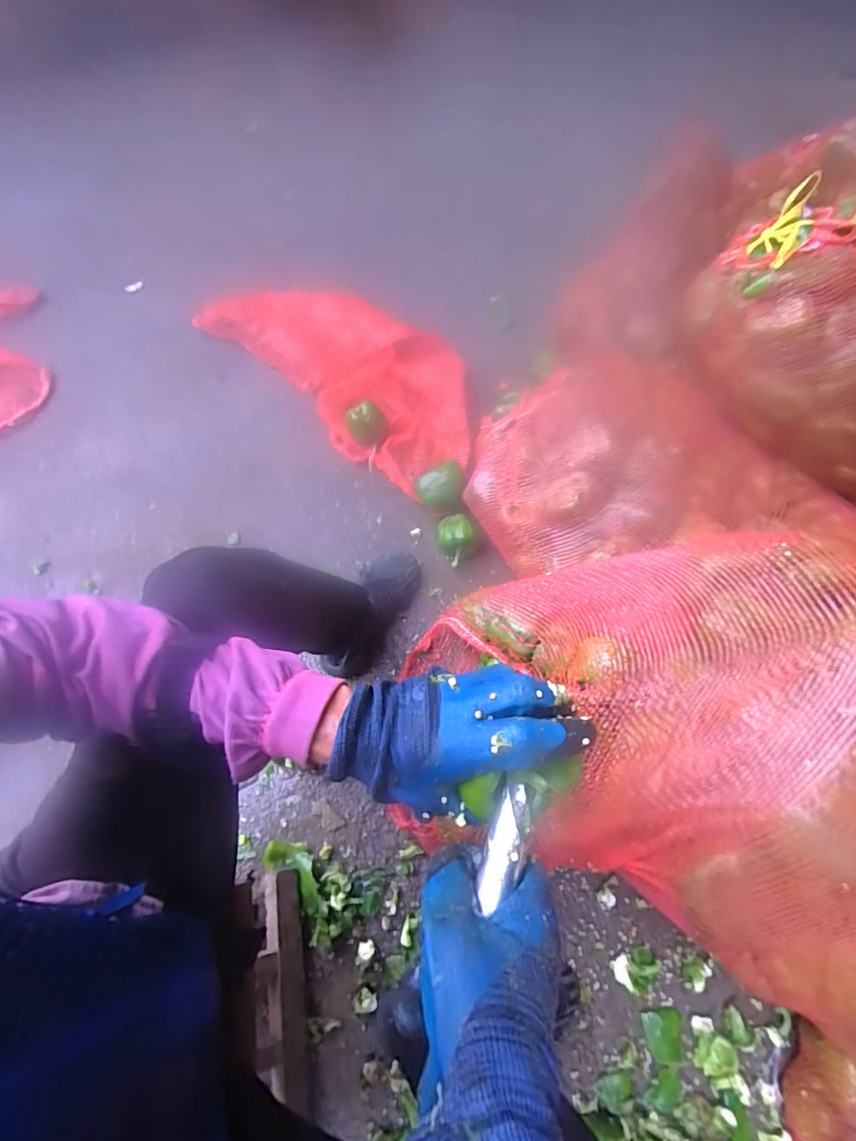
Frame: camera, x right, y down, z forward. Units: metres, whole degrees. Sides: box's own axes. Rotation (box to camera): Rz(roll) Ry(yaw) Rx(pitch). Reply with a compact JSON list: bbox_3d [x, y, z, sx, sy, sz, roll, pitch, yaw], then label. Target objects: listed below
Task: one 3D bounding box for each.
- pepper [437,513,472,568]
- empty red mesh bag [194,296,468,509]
[{"bbox_3d":[0.045,-0.057,0.893,0.060,0.071,0.059,1,62,-1],"label":"pepper"},{"bbox_3d":[-0.197,-0.489,1.169,0.330,0.058,0.839,-43,69,-11],"label":"empty red mesh bag"}]

